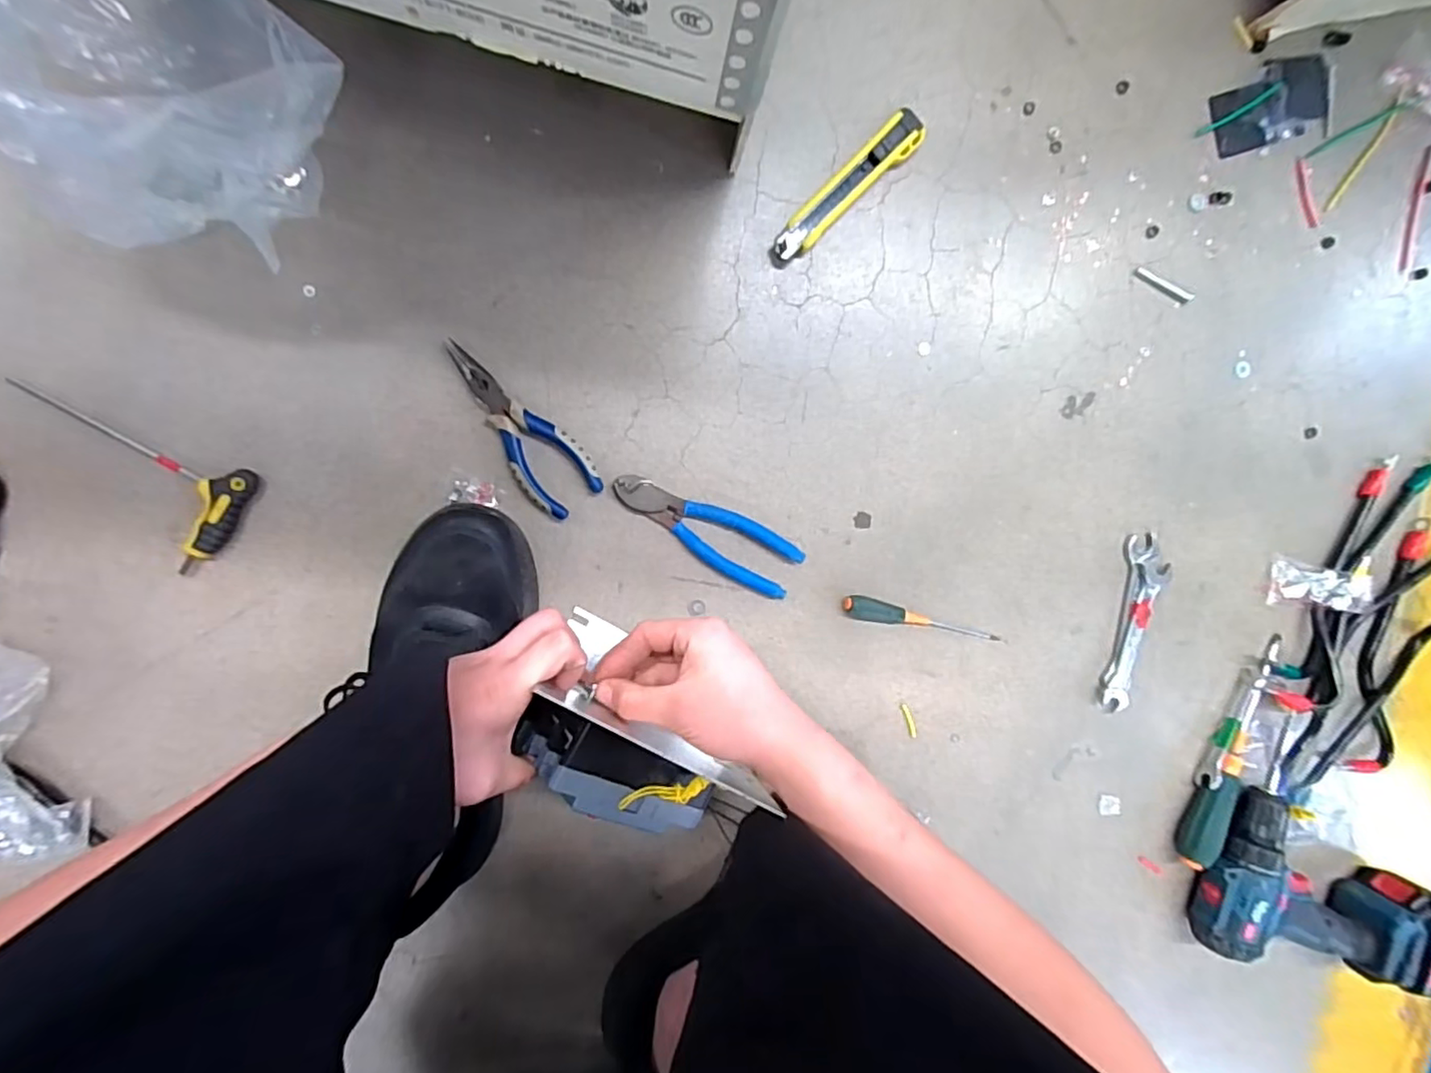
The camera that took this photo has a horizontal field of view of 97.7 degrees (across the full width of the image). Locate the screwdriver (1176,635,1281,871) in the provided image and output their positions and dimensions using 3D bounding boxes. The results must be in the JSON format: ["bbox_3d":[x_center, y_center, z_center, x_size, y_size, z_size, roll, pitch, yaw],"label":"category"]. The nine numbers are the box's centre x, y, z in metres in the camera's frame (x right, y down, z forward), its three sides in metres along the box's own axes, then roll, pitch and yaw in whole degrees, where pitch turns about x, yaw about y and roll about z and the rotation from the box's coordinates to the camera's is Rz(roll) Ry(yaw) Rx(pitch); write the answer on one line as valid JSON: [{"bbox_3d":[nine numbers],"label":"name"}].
[{"bbox_3d":[0.488,0.202,0.586,0.031,0.025,0.226,24,92,-8],"label":"screwdriver"}]

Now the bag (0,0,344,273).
[{"bbox_3d":[-0.338,-0.276,0.383,0.149,0.157,0.162,44,89,-8],"label":"bag"}]

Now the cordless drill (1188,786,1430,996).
[{"bbox_3d":[0.558,0.346,0.584,0.206,0.073,0.143,27,91,-8],"label":"cordless drill"}]

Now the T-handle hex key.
[{"bbox_3d":[-0.439,-0.046,0.456,0.174,0.013,0.086,29,91,-8],"label":"T-handle hex key"}]

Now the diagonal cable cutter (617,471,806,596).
[{"bbox_3d":[-0.007,-0.005,0.520,0.163,0.013,0.049,30,91,-8],"label":"diagonal cable cutter"}]

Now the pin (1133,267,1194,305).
[{"bbox_3d":[0.398,-0.223,0.554,0.057,0.005,0.010,29,91,-8],"label":"pin"}]

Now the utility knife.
[{"bbox_3d":[0.107,-0.283,0.510,0.158,0.017,0.029,-44,98,-2],"label":"utility knife"}]

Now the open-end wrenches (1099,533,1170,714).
[{"bbox_3d":[0.381,0.080,0.569,0.037,0.007,0.161,9,94,-8],"label":"open-end wrenches"}]

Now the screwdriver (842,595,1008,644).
[{"bbox_3d":[0.185,0.074,0.549,0.151,0.016,0.019,12,93,-8],"label":"screwdriver"}]

